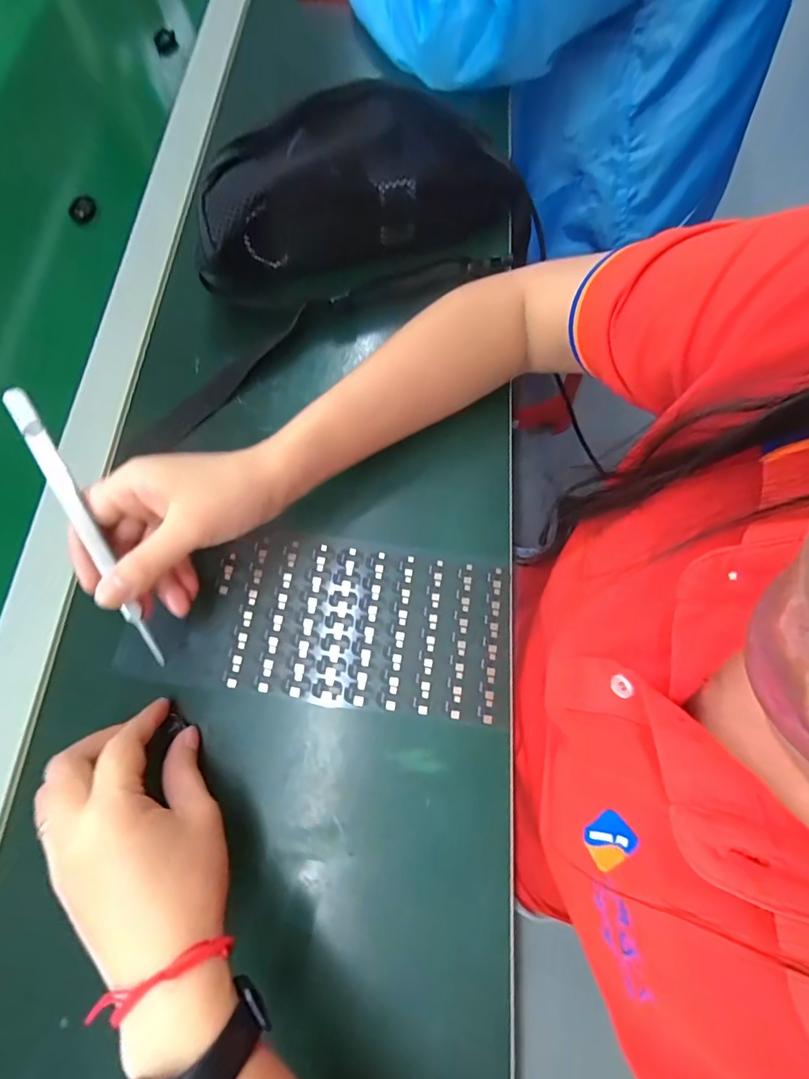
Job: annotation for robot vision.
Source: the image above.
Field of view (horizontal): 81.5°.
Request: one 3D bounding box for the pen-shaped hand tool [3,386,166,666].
[{"bbox_3d":[-0.170,-0.004,0.254,0.013,0.008,0.158,-26,97,-10],"label":"pen-shaped hand tool"}]

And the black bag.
[{"bbox_3d":[-0.022,-0.278,0.382,0.294,0.077,0.135,-18,72,-8],"label":"black bag"}]

